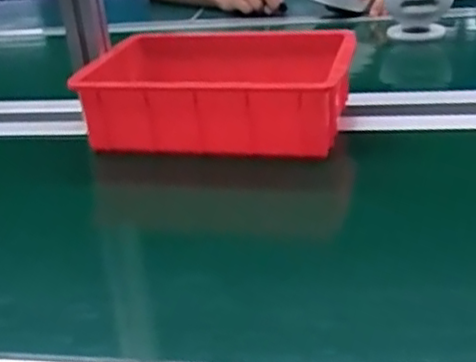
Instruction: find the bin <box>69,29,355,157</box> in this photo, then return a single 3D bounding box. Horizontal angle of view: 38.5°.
[{"bbox_3d":[-0.019,-0.102,0.771,0.284,0.082,0.204,3,29,15],"label":"bin"}]

